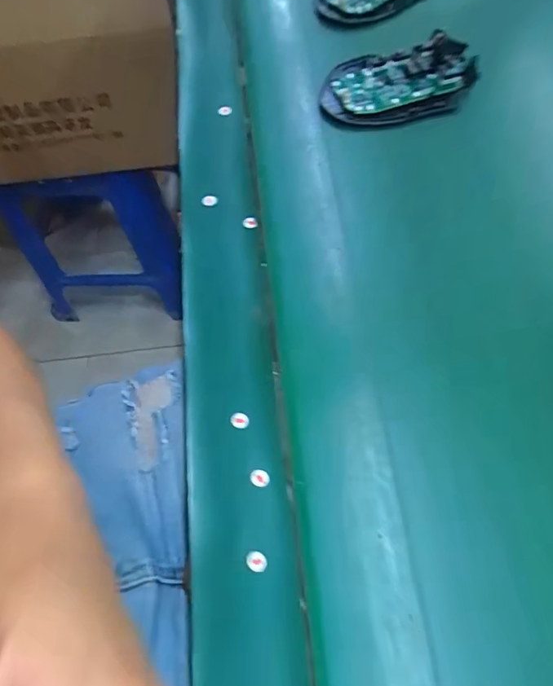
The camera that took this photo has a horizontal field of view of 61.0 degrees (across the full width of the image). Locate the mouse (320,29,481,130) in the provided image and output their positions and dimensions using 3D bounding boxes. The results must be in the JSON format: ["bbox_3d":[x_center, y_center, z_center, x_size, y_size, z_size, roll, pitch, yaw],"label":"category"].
[{"bbox_3d":[0.092,-0.195,0.353,0.114,0.020,0.063,-6,65,0],"label":"mouse"}]

